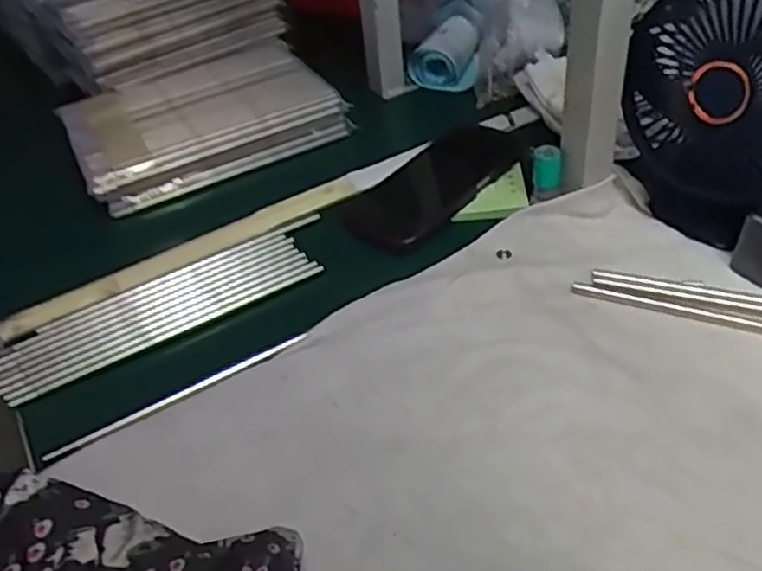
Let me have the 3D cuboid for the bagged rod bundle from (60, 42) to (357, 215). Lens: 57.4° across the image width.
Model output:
[{"bbox_3d":[-0.188,-0.175,0.707,0.248,0.051,0.193,-24,43,-19],"label":"bagged rod bundle"}]

